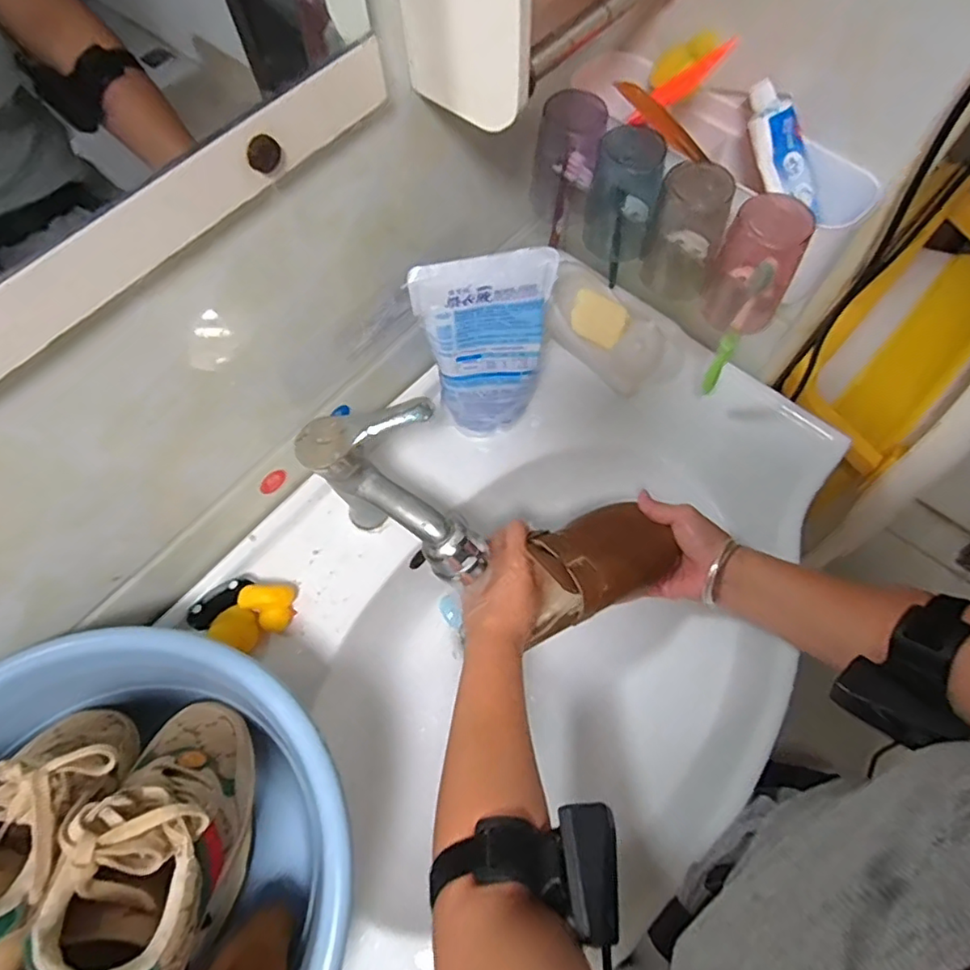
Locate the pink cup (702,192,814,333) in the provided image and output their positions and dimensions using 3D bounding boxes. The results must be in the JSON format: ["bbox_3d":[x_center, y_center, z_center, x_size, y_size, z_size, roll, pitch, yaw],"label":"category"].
[{"bbox_3d":[0.211,-0.167,0.474,0.056,0.115,0.054,29,70,14],"label":"pink cup"}]

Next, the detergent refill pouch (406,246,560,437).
[{"bbox_3d":[0.009,-0.128,0.574,0.131,0.189,0.064,-17,67,-6],"label":"detergent refill pouch"}]

